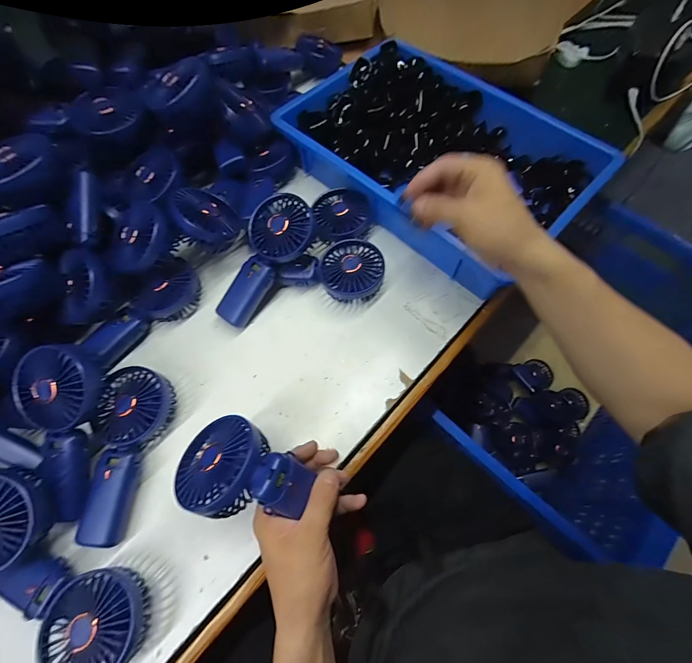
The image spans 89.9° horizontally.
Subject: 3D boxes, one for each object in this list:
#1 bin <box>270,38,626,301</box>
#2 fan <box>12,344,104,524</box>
[{"bbox_3d":[0.134,-0.268,0.522,0.406,0.083,0.273,39,73,17],"label":"bin"},{"bbox_3d":[-0.293,0.103,0.361,0.087,0.038,0.178,1,96,3],"label":"fan"}]

